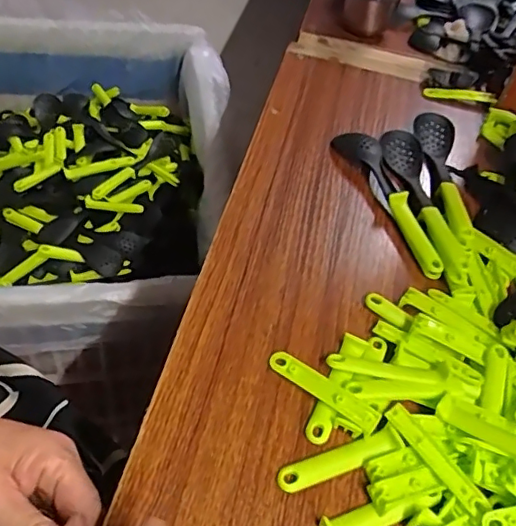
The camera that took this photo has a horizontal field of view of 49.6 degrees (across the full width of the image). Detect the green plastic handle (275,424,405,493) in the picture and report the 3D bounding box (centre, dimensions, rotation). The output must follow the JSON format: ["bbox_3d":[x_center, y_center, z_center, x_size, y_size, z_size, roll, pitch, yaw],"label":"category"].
[{"bbox_3d":[0.047,0.113,0.323,0.074,0.005,0.016,-17,50,-17],"label":"green plastic handle"}]

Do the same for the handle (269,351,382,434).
[{"bbox_3d":[0.040,0.078,0.347,0.075,0.006,0.015,30,53,23],"label":"handle"}]

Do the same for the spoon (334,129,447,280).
[{"bbox_3d":[0.108,-0.060,0.469,0.033,0.017,0.167,-10,49,-11],"label":"spoon"}]

